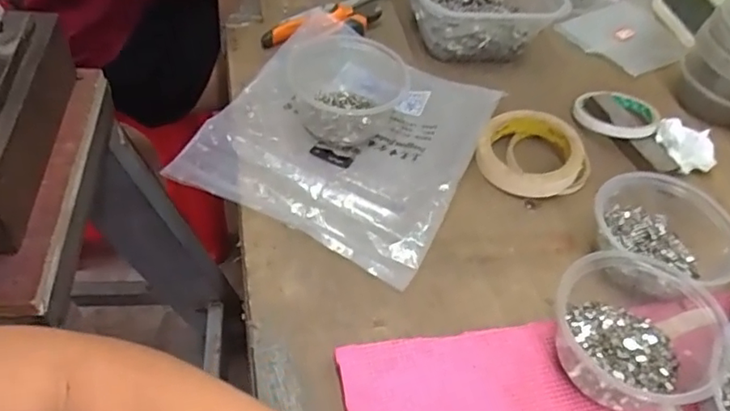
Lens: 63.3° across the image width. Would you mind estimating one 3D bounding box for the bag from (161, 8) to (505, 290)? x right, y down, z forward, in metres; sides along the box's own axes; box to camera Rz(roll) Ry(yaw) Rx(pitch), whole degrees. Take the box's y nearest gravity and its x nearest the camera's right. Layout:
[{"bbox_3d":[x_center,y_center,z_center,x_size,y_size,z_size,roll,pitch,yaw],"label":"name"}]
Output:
[{"bbox_3d":[-0.014,-0.079,0.572,0.235,0.029,0.269,25,50,11],"label":"bag"}]

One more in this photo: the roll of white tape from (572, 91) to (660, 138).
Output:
[{"bbox_3d":[0.272,-0.099,0.639,0.088,0.022,0.084,5,49,-6],"label":"roll of white tape"}]

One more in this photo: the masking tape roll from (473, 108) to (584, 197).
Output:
[{"bbox_3d":[0.162,-0.052,0.579,0.096,0.032,0.097,5,49,-6],"label":"masking tape roll"}]

